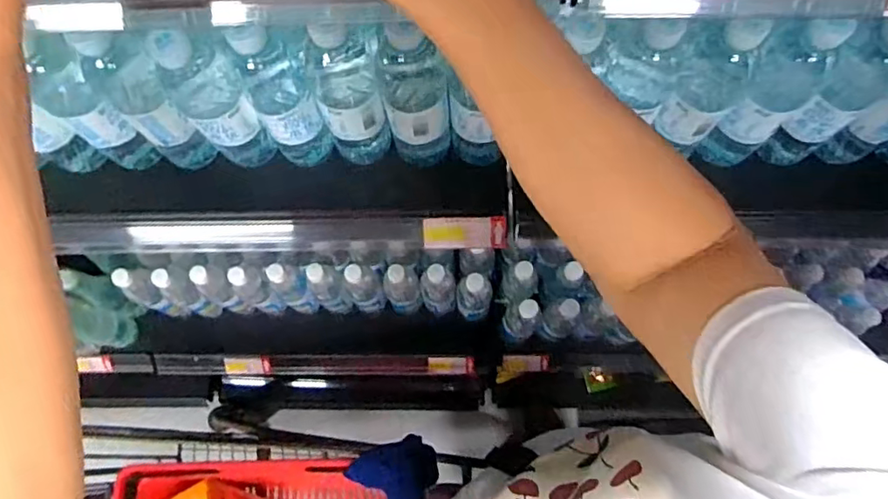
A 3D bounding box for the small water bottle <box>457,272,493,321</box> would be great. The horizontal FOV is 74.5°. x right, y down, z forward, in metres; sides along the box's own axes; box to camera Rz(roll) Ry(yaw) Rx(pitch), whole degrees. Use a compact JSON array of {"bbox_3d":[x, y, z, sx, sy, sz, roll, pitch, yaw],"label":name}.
[{"bbox_3d":[0.055,0.087,1.061,0.063,0.182,0.056,4,73,3],"label":"small water bottle"}]

